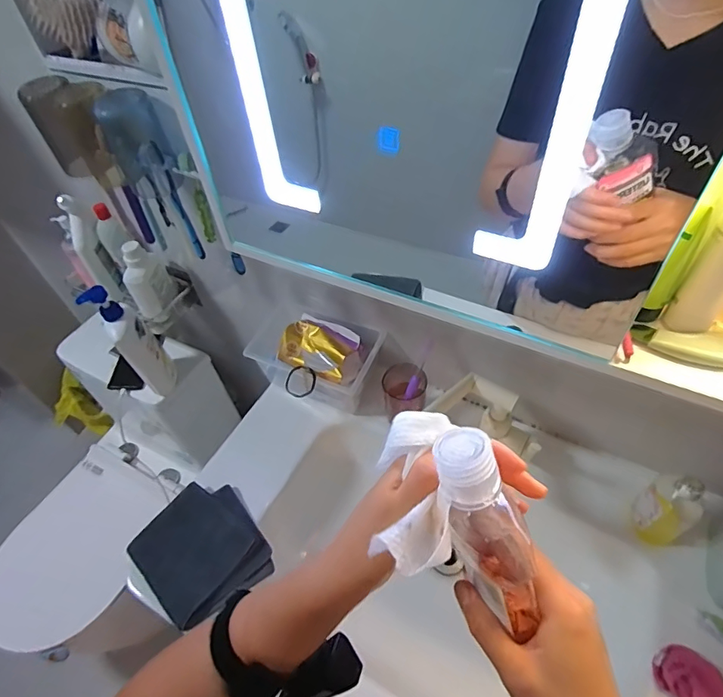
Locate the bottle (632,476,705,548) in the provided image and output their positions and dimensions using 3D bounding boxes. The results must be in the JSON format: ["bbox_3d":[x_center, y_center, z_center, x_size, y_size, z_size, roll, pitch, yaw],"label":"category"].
[{"bbox_3d":[0.392,0.208,0.586,0.061,0.128,0.043,35,61,30],"label":"bottle"}]

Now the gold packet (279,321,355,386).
[{"bbox_3d":[-0.072,0.004,0.731,0.118,0.039,0.070,27,58,26],"label":"gold packet"}]

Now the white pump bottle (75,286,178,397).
[{"bbox_3d":[-0.433,-0.014,0.877,0.057,0.258,0.072,30,59,27],"label":"white pump bottle"}]

